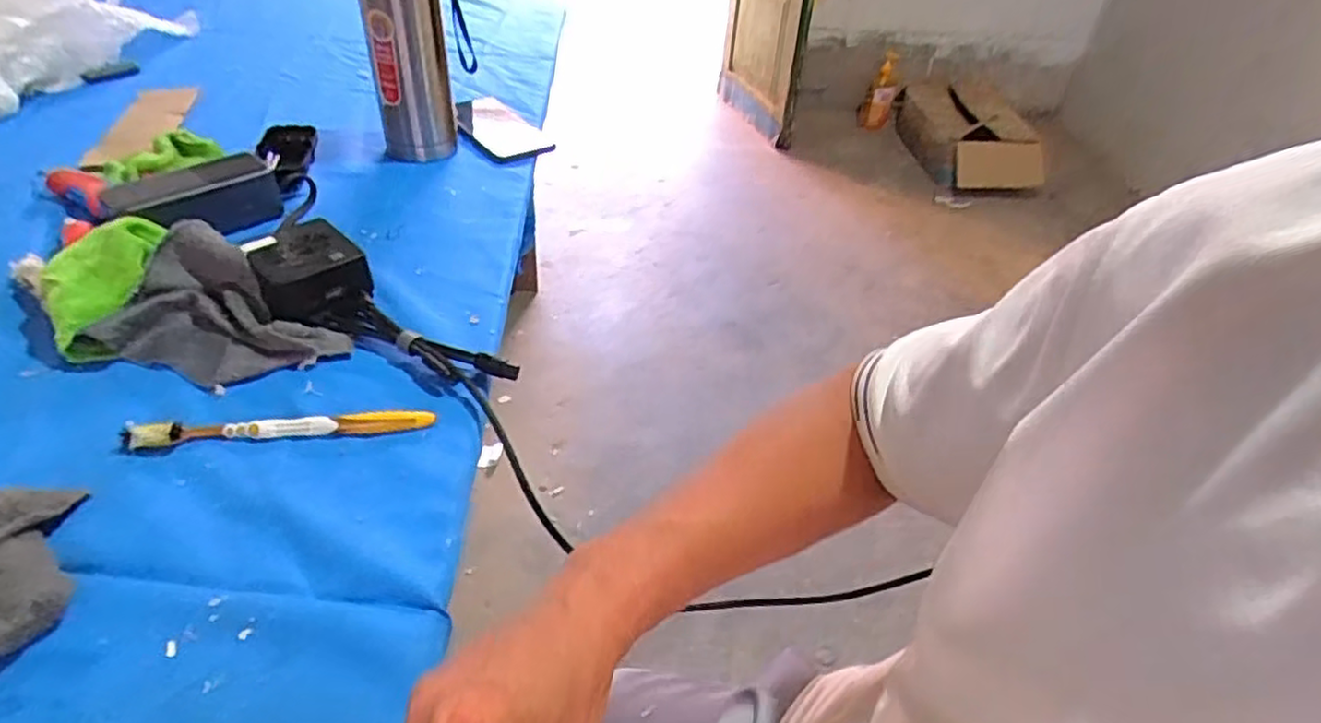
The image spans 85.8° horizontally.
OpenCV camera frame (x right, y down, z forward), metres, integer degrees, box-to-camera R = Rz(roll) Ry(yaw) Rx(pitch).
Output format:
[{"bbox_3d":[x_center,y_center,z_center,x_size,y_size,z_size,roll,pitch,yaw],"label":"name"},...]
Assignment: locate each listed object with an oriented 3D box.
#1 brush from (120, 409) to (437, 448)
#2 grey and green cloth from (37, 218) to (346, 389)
[{"bbox_3d":[-0.247,0.042,0.470,0.183,0.017,0.015,-5,41,-11],"label":"brush"},{"bbox_3d":[-0.354,-0.037,0.521,0.206,0.056,0.122,22,44,20],"label":"grey and green cloth"}]

